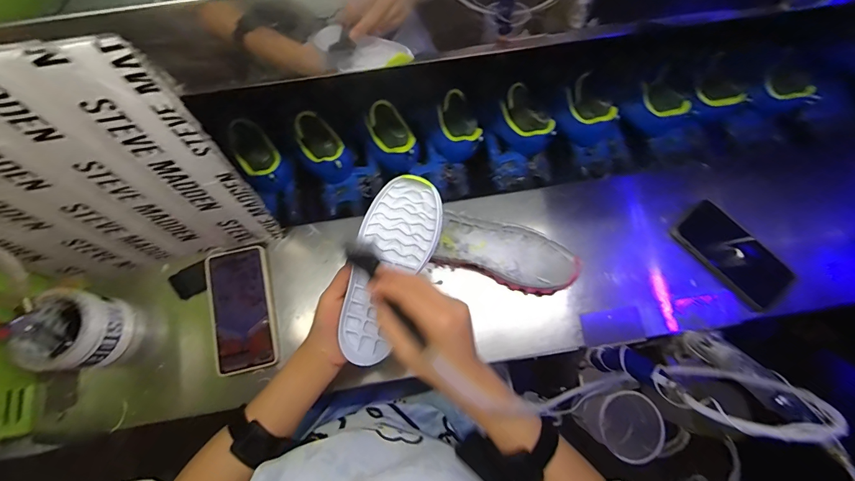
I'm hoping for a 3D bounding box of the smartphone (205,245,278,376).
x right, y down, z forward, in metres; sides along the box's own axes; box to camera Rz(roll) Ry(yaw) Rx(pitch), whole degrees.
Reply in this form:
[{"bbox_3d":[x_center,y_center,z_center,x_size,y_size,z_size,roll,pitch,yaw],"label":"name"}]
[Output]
[{"bbox_3d":[-0.256,0.092,0.521,0.080,0.018,0.165,-14,80,-3],"label":"smartphone"}]

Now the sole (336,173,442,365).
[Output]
[{"bbox_3d":[-0.047,0.030,0.406,0.078,0.021,0.200,24,95,6],"label":"sole"}]

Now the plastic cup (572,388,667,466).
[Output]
[{"bbox_3d":[0.268,0.257,0.546,0.080,0.113,0.086,0,73,-1],"label":"plastic cup"}]

